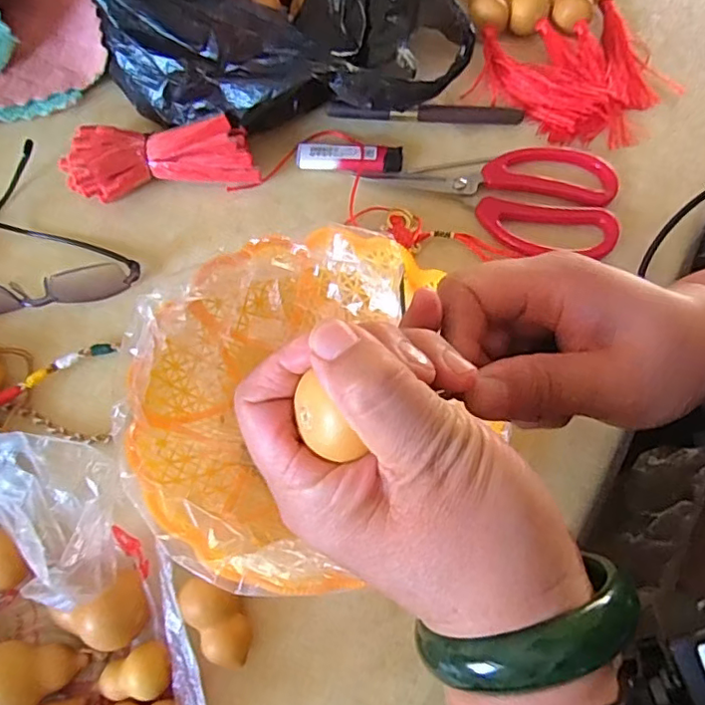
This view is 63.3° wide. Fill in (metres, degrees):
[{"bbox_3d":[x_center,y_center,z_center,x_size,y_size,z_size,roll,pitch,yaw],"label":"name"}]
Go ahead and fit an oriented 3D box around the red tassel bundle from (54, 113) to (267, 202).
[{"bbox_3d":[-0.143,-0.143,0.425,0.140,0.040,0.050,-9,67,-4],"label":"red tassel bundle"}]

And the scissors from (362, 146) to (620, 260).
[{"bbox_3d":[0.108,-0.118,0.425,0.171,0.009,0.091,5,67,2],"label":"scissors"}]

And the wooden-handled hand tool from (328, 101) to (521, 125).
[{"bbox_3d":[0.057,-0.190,0.454,0.152,0.012,0.013,3,67,1],"label":"wooden-handled hand tool"}]

